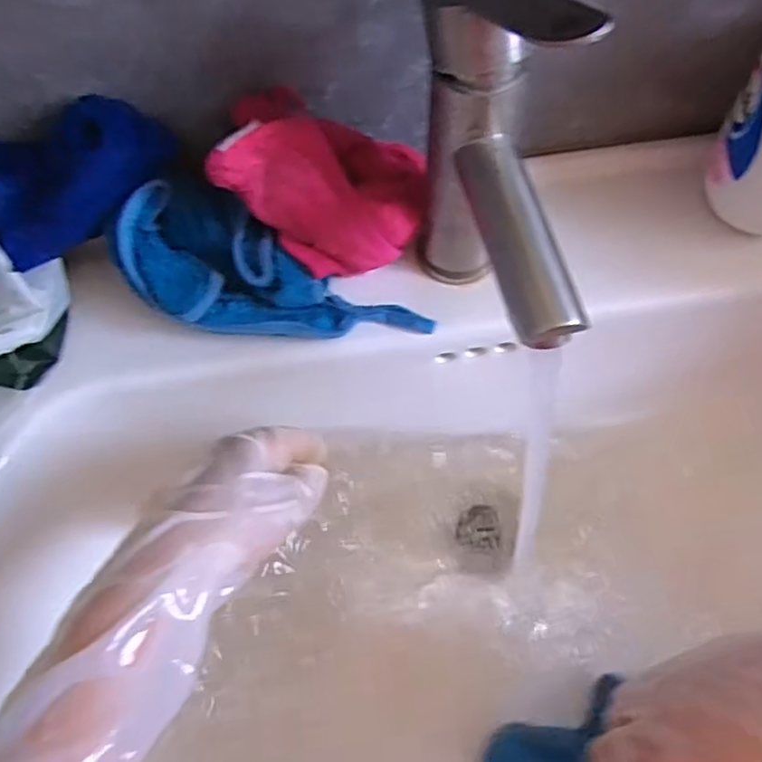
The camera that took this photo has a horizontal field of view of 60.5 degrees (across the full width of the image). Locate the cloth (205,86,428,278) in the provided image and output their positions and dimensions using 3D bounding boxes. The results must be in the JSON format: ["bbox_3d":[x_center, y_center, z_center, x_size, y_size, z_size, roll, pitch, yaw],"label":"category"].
[{"bbox_3d":[-0.029,-0.110,0.360,0.103,0.079,0.074,3,64,4],"label":"cloth"}]

